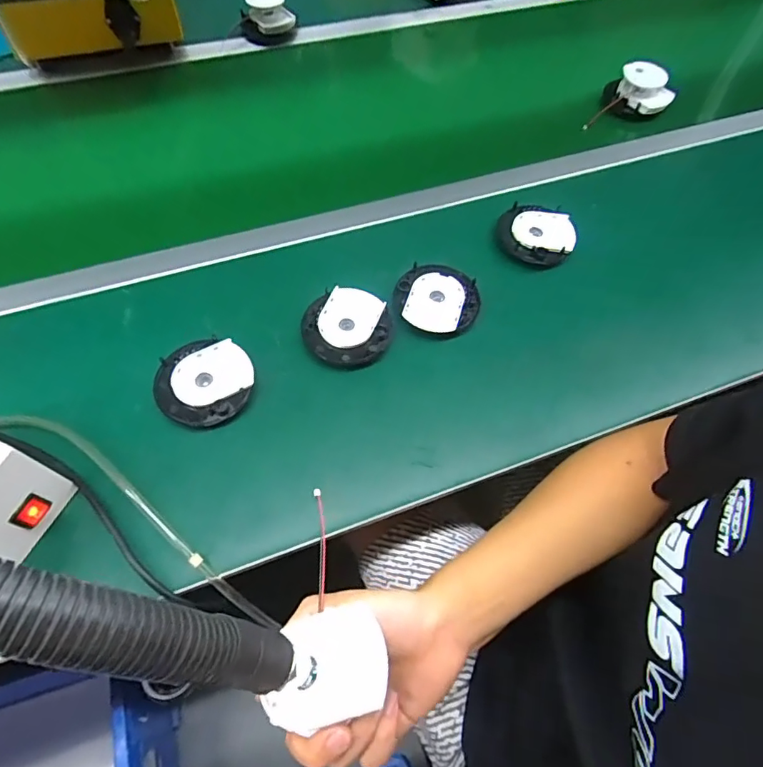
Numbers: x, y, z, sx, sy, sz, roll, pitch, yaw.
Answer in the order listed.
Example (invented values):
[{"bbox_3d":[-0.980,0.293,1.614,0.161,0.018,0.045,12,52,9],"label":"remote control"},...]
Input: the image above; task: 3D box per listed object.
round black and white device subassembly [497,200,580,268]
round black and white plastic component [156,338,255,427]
[{"bbox_3d":[0.193,-0.185,0.623,0.094,0.025,0.087,1,60,-2],"label":"round black and white device subassembly"},{"bbox_3d":[-0.176,0.000,0.504,0.093,0.026,0.093,1,60,-2],"label":"round black and white plastic component"}]

